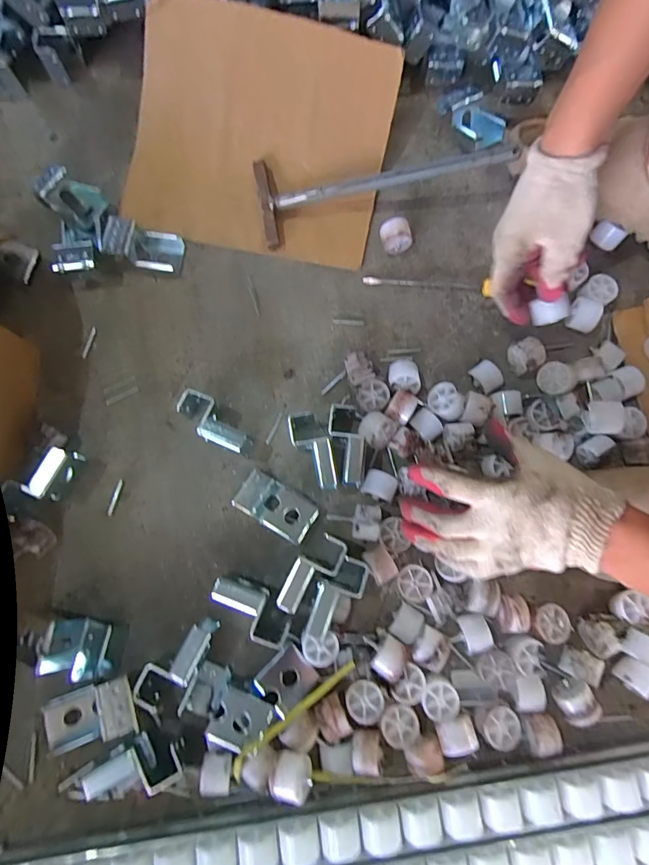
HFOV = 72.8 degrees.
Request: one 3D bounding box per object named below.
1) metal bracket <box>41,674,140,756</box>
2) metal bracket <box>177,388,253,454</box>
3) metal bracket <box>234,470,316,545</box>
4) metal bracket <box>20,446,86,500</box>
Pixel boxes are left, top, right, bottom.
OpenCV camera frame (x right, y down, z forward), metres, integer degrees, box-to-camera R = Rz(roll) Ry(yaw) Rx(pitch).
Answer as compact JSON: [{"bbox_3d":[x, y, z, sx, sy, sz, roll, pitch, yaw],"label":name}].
[{"bbox_3d":[-0.212,0.258,0.406,0.084,0.031,0.047,-16,78,-4],"label":"metal bracket"},{"bbox_3d":[-0.116,-0.006,0.469,0.086,0.046,0.033,43,80,8],"label":"metal bracket"},{"bbox_3d":[-0.050,0.076,0.459,0.083,0.032,0.045,30,78,6],"label":"metal bracket"},{"bbox_3d":[-0.275,0.043,0.453,0.022,0.045,0.051,27,78,5],"label":"metal bracket"}]

